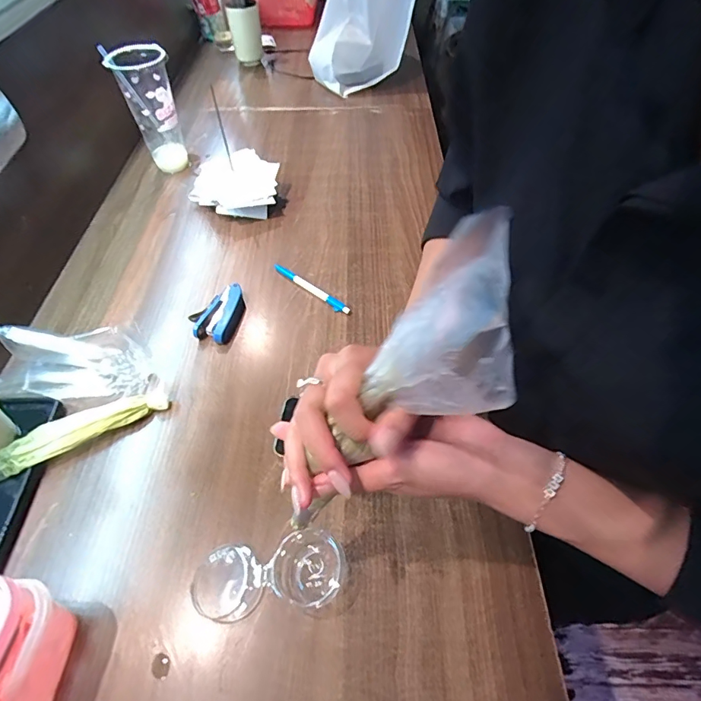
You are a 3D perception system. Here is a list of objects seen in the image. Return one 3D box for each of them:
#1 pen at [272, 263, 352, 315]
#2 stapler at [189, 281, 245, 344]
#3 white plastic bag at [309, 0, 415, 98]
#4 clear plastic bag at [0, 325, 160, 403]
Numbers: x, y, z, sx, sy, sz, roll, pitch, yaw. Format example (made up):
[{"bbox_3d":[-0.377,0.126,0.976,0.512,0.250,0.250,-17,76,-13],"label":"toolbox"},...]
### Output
[{"bbox_3d":[-0.055,-0.089,0.607,0.144,0.010,0.014,36,61,24],"label":"pen"},{"bbox_3d":[-0.173,-0.051,0.572,0.061,0.022,0.087,13,54,10],"label":"stapler"},{"bbox_3d":[0.049,-0.755,0.930,0.189,0.390,0.108,18,26,-19],"label":"white plastic bag"},{"bbox_3d":[-0.315,0.019,0.488,0.172,0.068,0.076,0,53,0],"label":"clear plastic bag"}]

